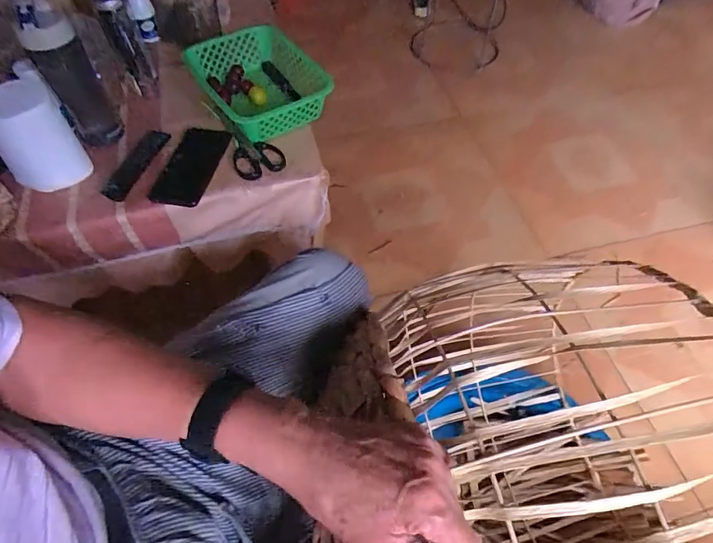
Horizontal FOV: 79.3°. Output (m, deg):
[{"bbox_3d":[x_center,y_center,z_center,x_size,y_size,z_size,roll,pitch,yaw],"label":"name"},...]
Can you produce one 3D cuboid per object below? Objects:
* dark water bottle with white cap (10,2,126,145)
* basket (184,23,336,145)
[{"bbox_3d":[-0.416,-0.282,0.630,0.065,0.189,0.059,-30,62,-18],"label":"dark water bottle with white cap"},{"bbox_3d":[-0.162,-0.331,0.756,0.198,0.073,0.256,-30,62,-18],"label":"basket"}]

